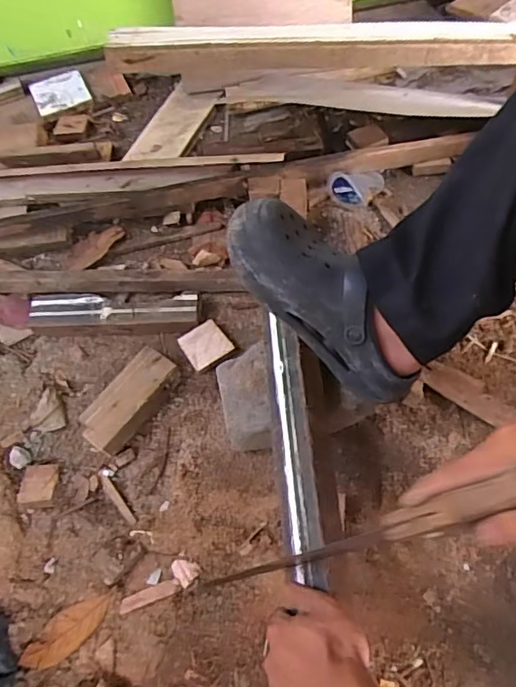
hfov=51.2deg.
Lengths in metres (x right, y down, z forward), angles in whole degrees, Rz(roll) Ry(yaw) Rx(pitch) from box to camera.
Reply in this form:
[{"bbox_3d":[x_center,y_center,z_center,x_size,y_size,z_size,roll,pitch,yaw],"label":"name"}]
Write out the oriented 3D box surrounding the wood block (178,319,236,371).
[{"bbox_3d":[-0.071,0.000,0.733,0.059,0.019,0.061,-32,60,-14],"label":"wood block"}]

